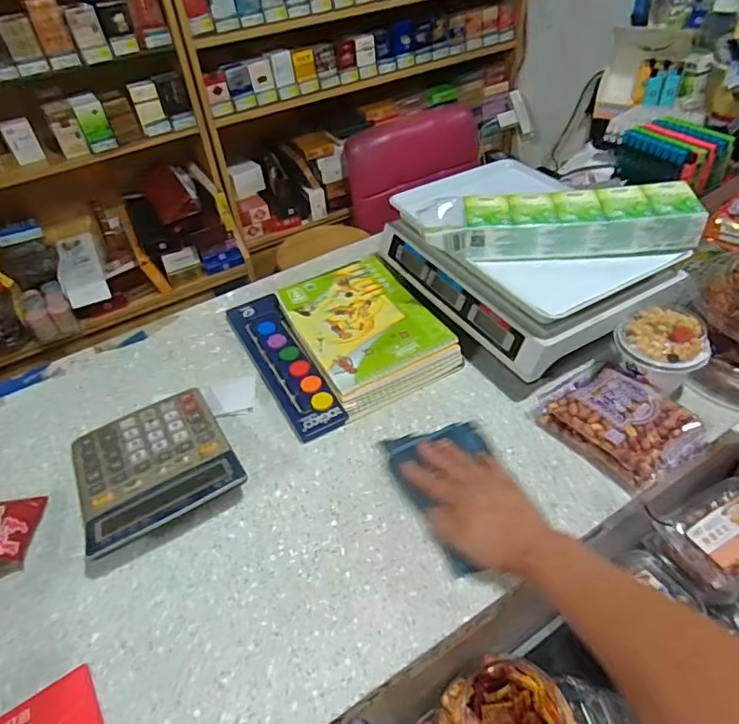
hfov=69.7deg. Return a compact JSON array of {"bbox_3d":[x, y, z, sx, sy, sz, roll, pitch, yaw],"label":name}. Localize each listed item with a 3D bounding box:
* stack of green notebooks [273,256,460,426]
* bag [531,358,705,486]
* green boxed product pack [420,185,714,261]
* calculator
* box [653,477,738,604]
[{"bbox_3d":[-0.009,-0.052,0.724,0.166,0.033,0.258,-21,47,-16],"label":"stack of green notebooks"},{"bbox_3d":[0.270,0.061,0.574,0.110,0.044,0.148,-31,50,-24],"label":"bag"},{"bbox_3d":[0.223,-0.170,0.644,0.307,0.060,0.087,-2,44,4],"label":"green boxed product pack"},{"bbox_3d":[-0.236,0.110,0.581,0.156,0.048,0.193,-25,48,-19],"label":"calculator"},{"bbox_3d":[0.491,0.238,0.721,0.174,0.065,0.124,-22,47,-17],"label":"box"}]

